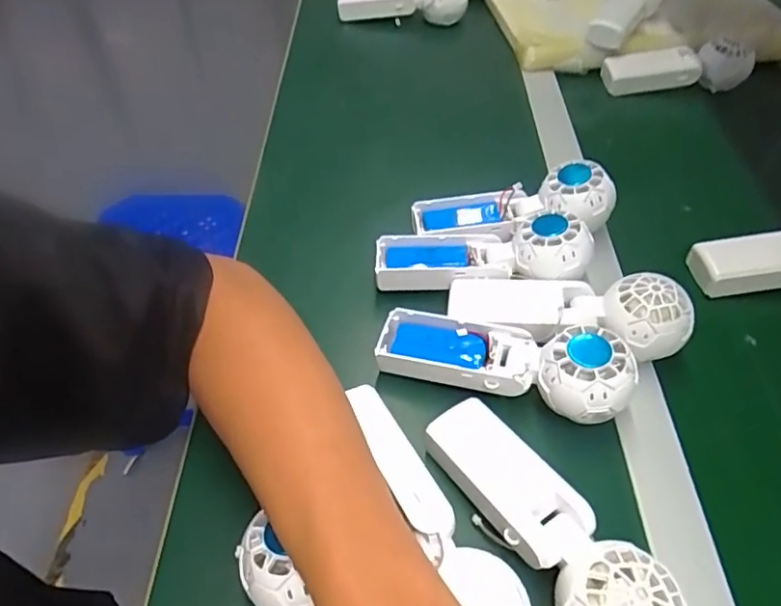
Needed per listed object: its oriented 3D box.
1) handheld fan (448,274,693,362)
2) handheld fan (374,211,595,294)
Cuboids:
[{"bbox_3d":[0.132,0.009,0.438,0.176,0.048,0.062,5,47,24],"label":"handheld fan"},{"bbox_3d":[0.074,-0.040,0.472,0.170,0.036,0.054,-5,48,16],"label":"handheld fan"}]

